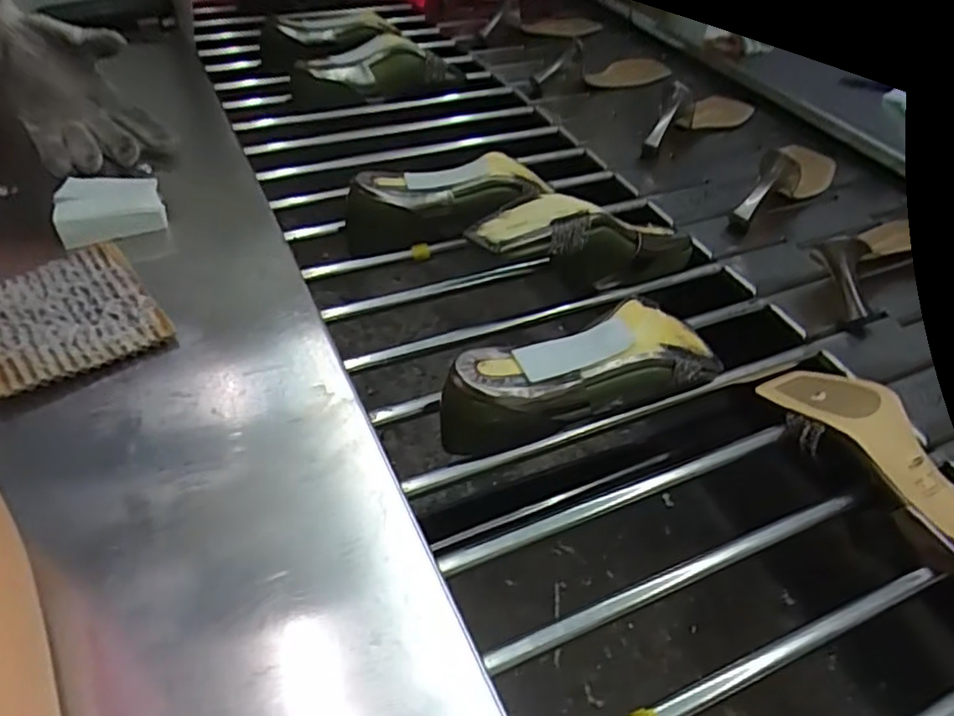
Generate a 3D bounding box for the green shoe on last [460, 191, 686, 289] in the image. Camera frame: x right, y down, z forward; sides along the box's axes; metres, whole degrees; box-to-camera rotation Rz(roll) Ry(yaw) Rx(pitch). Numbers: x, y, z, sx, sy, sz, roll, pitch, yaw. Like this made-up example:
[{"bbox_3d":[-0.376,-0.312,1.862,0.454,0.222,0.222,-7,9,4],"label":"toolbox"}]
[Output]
[{"bbox_3d":[0.105,-0.109,0.610,0.221,0.070,0.084,6,37,-22],"label":"green shoe on last"}]

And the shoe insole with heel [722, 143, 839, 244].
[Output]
[{"bbox_3d":[0.348,-0.205,0.727,0.042,0.079,0.197,32,51,33],"label":"shoe insole with heel"}]

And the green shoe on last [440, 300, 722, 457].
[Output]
[{"bbox_3d":[0.080,0.012,0.498,0.223,0.070,0.071,-15,42,-14],"label":"green shoe on last"}]

